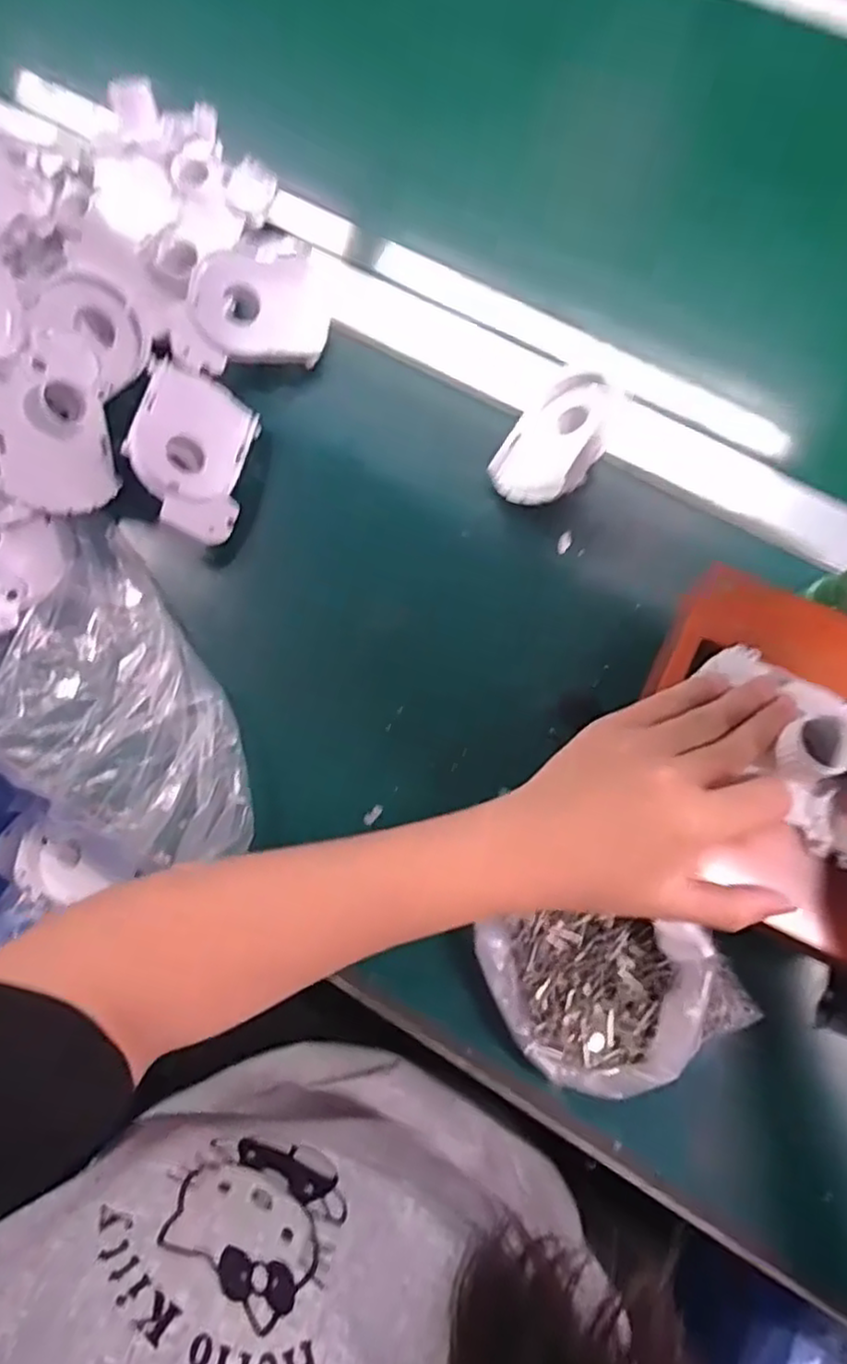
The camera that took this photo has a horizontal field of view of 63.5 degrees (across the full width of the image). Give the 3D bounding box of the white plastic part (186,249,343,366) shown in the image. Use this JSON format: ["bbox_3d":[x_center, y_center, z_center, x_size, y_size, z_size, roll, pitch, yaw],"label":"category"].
[{"bbox_3d":[-0.108,-0.244,0.450,0.085,0.023,0.065,-15,109,-16],"label":"white plastic part"}]

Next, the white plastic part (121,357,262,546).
[{"bbox_3d":[-0.141,-0.136,0.412,0.067,0.017,0.097,20,72,-35],"label":"white plastic part"}]

